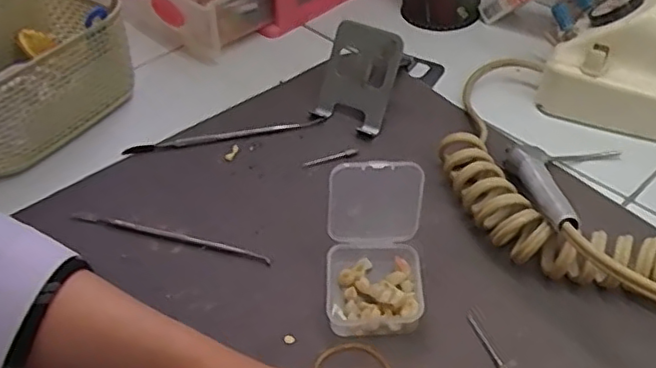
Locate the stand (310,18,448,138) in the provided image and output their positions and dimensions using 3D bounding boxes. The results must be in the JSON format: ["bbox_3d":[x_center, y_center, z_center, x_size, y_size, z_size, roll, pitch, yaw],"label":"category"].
[{"bbox_3d":[0.042,-0.104,0.516,0.062,0.068,0.119,26,51,27],"label":"stand"}]

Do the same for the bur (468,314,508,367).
[{"bbox_3d":[0.092,0.091,0.351,0.005,0.004,0.046,-16,45,-14],"label":"bur"}]

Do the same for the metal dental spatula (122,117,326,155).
[{"bbox_3d":[-0.081,-0.039,0.502,0.157,0.004,0.015,-12,44,-9],"label":"metal dental spatula"}]

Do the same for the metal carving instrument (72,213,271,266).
[{"bbox_3d":[-0.107,0.034,0.423,0.146,0.004,0.007,11,45,14],"label":"metal carving instrument"}]

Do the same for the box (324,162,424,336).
[{"bbox_3d":[0.027,0.035,0.364,0.058,0.072,0.076,0,43,3],"label":"box"}]

